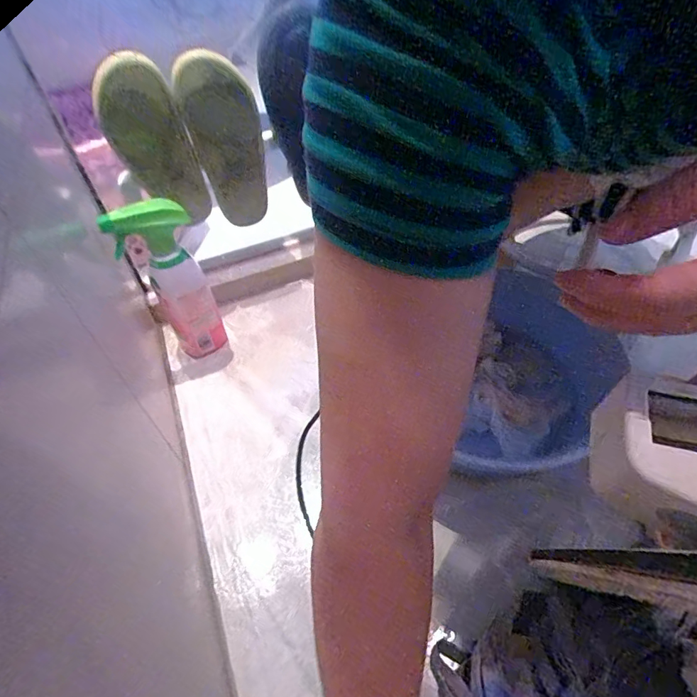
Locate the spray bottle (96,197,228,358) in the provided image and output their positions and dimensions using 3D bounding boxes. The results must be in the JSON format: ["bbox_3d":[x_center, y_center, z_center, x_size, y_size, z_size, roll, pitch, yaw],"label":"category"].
[{"bbox_3d":[-0.220,-0.079,0.593,0.090,0.230,0.055,-24,51,-17],"label":"spray bottle"}]

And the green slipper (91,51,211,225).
[{"bbox_3d":[-0.240,-0.245,0.575,0.092,0.206,0.038,-20,50,-13],"label":"green slipper"}]

